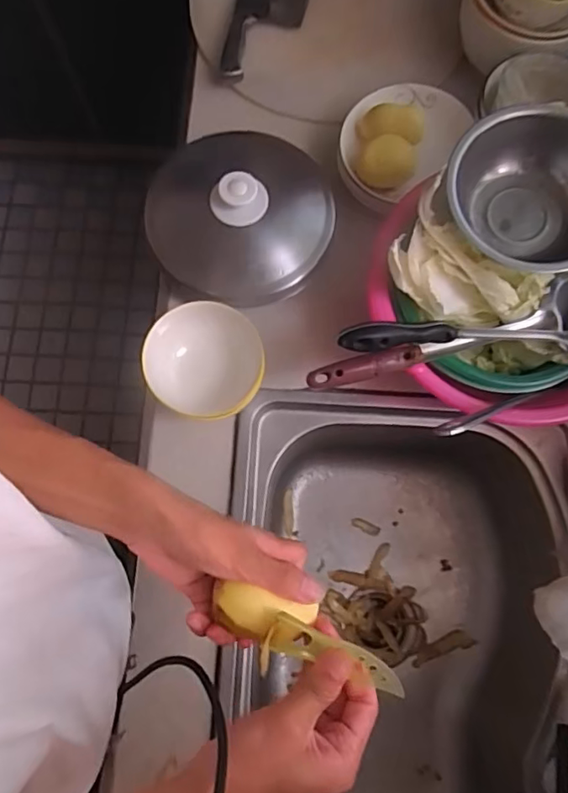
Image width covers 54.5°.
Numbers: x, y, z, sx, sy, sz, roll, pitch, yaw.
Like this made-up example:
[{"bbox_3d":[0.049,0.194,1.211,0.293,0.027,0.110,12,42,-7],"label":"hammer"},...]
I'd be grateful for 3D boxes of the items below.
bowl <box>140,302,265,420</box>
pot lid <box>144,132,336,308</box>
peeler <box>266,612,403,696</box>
[{"bbox_3d":[-0.085,-0.038,0.620,0.127,0.073,0.110,26,76,5],"label":"bowl"},{"bbox_3d":[-0.049,-0.225,0.669,0.214,0.078,0.225,0,76,-1],"label":"pot lid"},{"bbox_3d":[0.038,0.182,0.388,0.100,0.018,0.026,24,76,-3],"label":"peeler"}]

